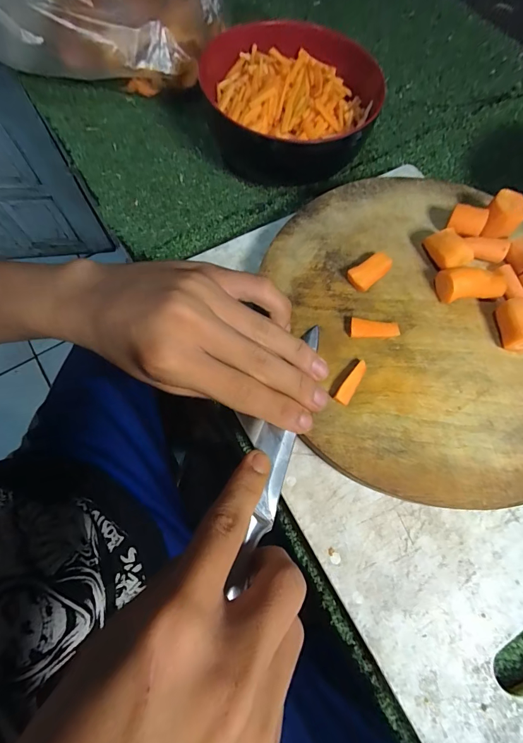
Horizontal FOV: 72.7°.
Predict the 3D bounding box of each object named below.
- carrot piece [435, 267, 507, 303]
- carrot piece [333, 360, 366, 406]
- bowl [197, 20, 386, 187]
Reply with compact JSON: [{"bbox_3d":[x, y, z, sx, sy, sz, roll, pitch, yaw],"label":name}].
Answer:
[{"bbox_3d":[0.135,-0.056,0.232,0.039,0.019,0.020,0,70,-2],"label":"carrot piece"},{"bbox_3d":[0.054,0.006,0.212,0.008,0.006,0.030,34,73,10],"label":"carrot piece"},{"bbox_3d":[0.025,-0.213,0.296,0.117,0.062,0.133,-19,72,-8],"label":"bowl"}]

